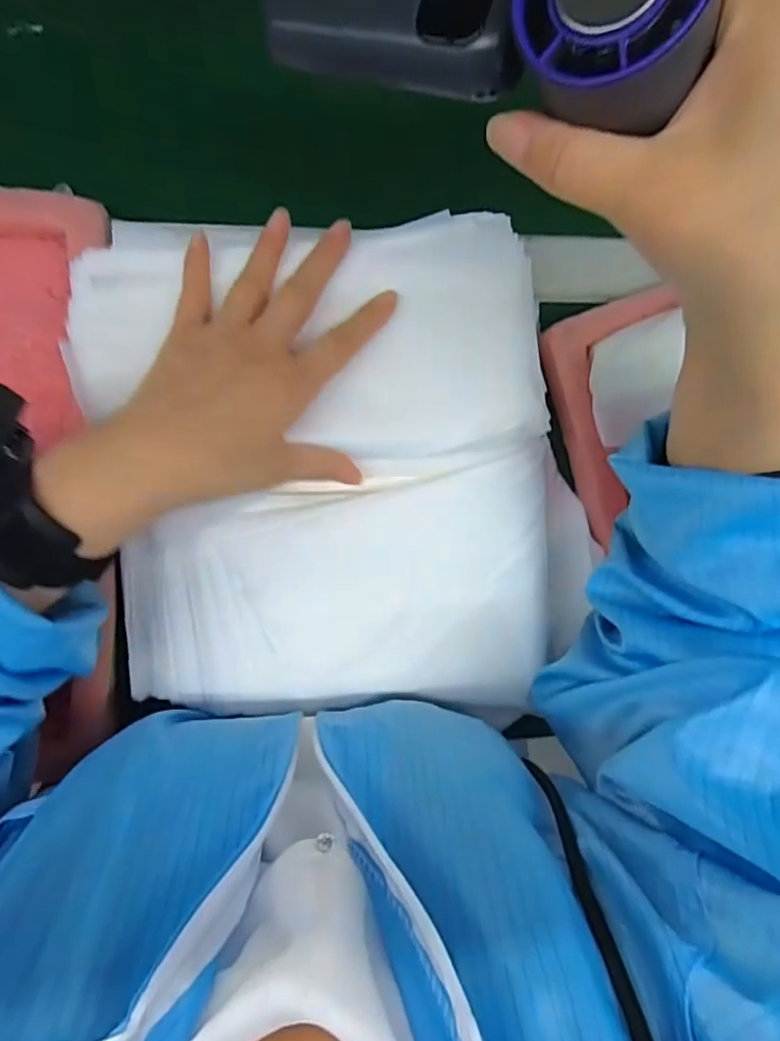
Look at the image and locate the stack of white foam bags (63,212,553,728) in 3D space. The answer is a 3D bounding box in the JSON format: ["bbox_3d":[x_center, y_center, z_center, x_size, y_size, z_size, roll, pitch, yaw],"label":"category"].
[{"bbox_3d":[-0.032,-0.025,0.330,0.264,0.041,0.276,3,94,-6],"label":"stack of white foam bags"}]

